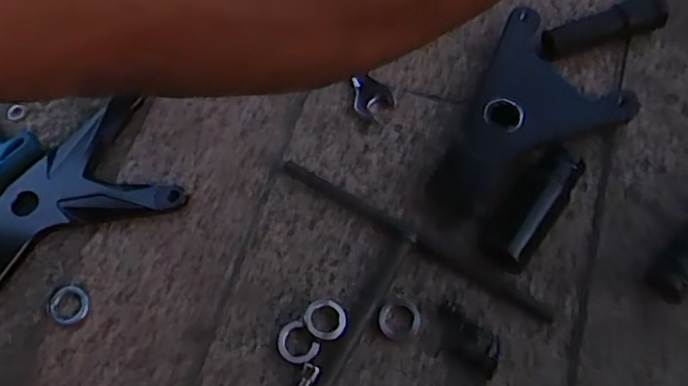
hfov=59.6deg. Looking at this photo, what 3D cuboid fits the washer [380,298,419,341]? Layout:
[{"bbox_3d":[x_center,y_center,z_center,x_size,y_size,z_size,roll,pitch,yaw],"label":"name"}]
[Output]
[{"bbox_3d":[0.032,0.072,0.342,0.023,0.004,0.023,-1,68,3],"label":"washer"}]

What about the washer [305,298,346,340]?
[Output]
[{"bbox_3d":[-0.010,0.072,0.342,0.025,0.004,0.023,-7,57,11],"label":"washer"}]

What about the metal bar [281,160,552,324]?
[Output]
[{"bbox_3d":[0.038,0.026,0.359,0.180,0.009,0.009,30,73,14],"label":"metal bar"}]

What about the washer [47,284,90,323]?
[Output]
[{"bbox_3d":[-0.165,0.066,0.358,0.024,0.004,0.024,-1,68,3],"label":"washer"}]

